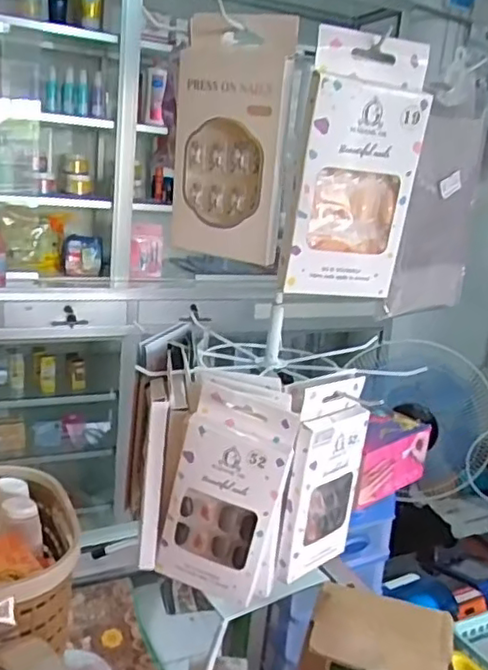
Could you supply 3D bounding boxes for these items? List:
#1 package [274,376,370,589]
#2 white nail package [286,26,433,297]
[{"bbox_3d":[0.059,0.101,0.459,0.024,0.133,0.071,18,20,39],"label":"package"},{"bbox_3d":[0.064,-0.093,0.365,0.068,0.141,0.014,3,18,-18],"label":"white nail package"}]

